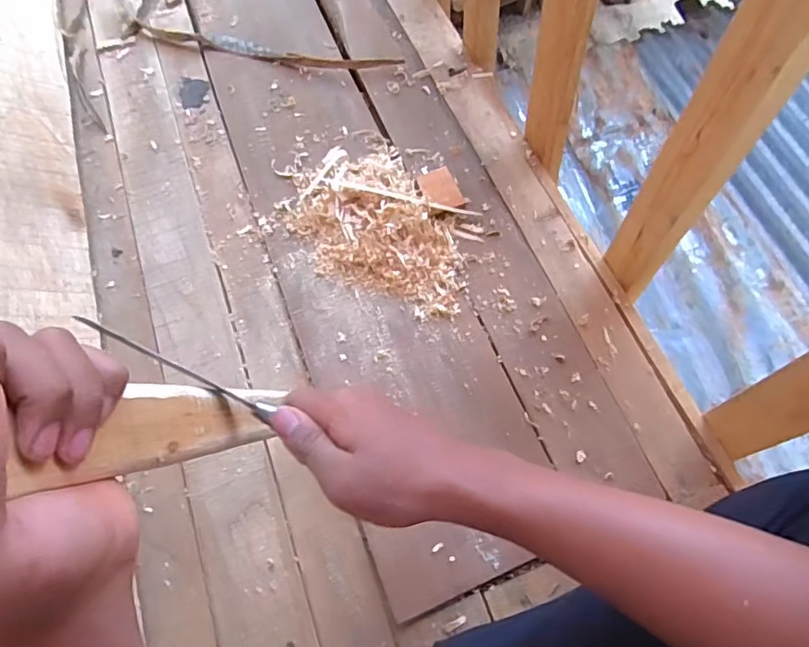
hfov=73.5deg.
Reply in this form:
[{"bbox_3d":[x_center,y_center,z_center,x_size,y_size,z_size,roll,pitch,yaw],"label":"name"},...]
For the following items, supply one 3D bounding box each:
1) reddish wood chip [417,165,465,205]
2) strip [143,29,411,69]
[{"bbox_3d":[0.044,-0.166,0.666,0.042,0.004,0.059,-19,67,-7],"label":"reddish wood chip"},{"bbox_3d":[-0.206,-0.399,0.796,0.405,0.009,0.035,12,67,7],"label":"strip"}]

